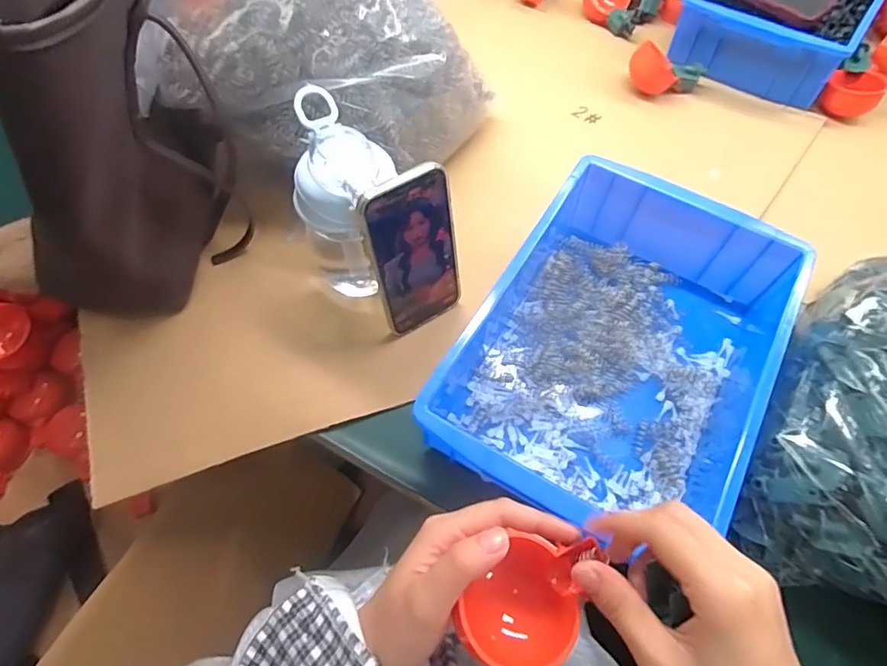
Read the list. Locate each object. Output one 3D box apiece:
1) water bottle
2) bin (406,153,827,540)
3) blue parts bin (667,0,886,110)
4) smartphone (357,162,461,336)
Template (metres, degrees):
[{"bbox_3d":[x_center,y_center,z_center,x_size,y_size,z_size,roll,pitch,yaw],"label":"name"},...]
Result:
[{"bbox_3d":[-0.080,-0.098,0.440,0.078,0.148,0.118,-12,61,-8],"label":"water bottle"},{"bbox_3d":[0.136,0.012,0.418,0.206,0.083,0.287,28,63,14],"label":"bin"},{"bbox_3d":[0.456,-0.439,0.702,0.198,0.073,0.306,33,64,17],"label":"blue parts bin"},{"bbox_3d":[-0.022,-0.061,0.423,0.074,0.145,0.007,-31,53,-16],"label":"smartphone"}]

